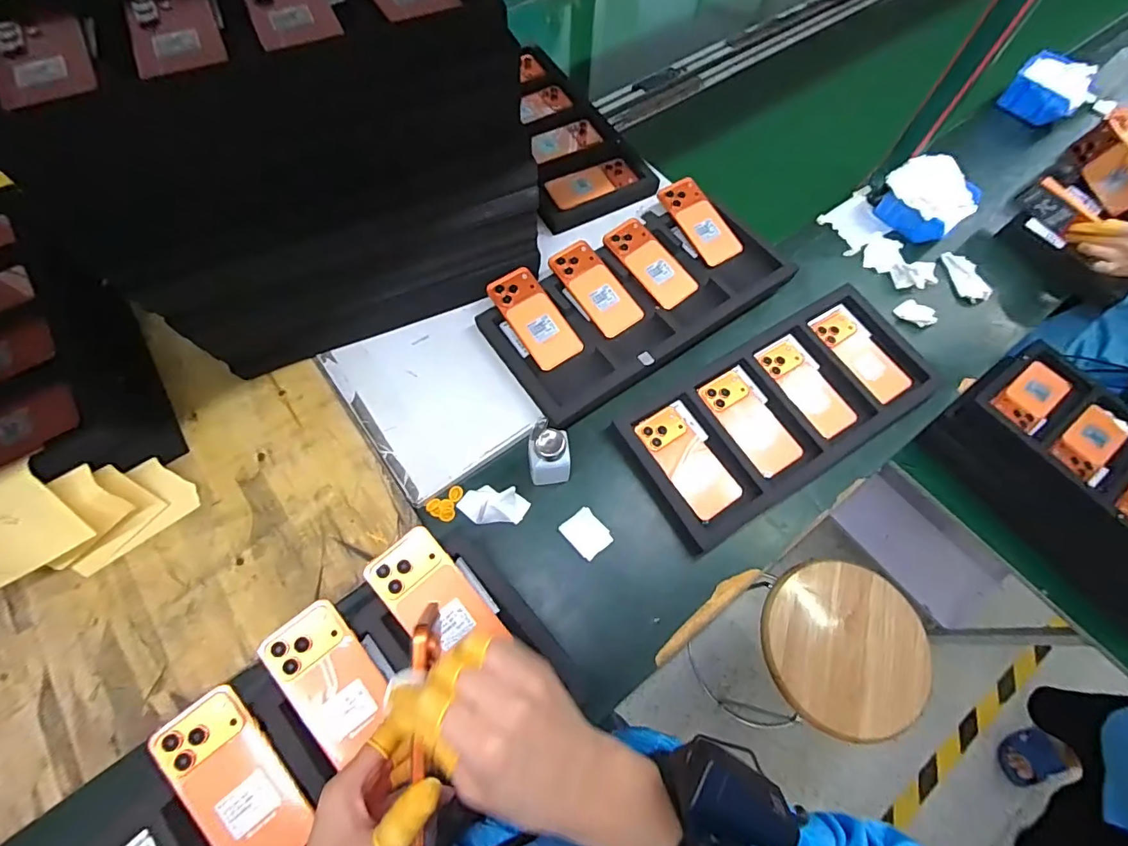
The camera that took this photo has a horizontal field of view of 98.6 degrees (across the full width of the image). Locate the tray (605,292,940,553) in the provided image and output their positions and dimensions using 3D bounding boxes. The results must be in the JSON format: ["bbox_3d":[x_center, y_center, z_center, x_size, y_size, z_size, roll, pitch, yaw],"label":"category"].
[{"bbox_3d":[0.348,-0.036,0.762,0.529,0.033,0.224,-30,70,-13],"label":"tray"}]

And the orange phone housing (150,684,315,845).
[{"bbox_3d":[-0.301,0.330,0.446,0.071,0.007,0.164,-37,83,-20],"label":"orange phone housing"}]

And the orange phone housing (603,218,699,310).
[{"bbox_3d":[0.146,-0.269,0.814,0.082,0.006,0.171,-38,83,-16],"label":"orange phone housing"}]

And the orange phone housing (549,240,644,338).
[{"bbox_3d":[0.051,-0.218,0.785,0.074,0.008,0.170,-37,85,-16],"label":"orange phone housing"}]

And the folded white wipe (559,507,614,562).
[{"bbox_3d":[0.032,0.154,0.675,0.052,0.007,0.061,-38,72,-16],"label":"folded white wipe"}]

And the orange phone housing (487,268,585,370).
[{"bbox_3d":[-0.045,-0.164,0.757,0.081,0.010,0.168,-34,84,-15],"label":"orange phone housing"}]

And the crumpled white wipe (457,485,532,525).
[{"bbox_3d":[-0.099,0.114,0.681,0.095,0.018,0.051,0,66,-1],"label":"crumpled white wipe"}]

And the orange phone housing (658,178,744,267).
[{"bbox_3d":[0.243,-0.357,0.857,0.077,0.013,0.168,-34,85,-15],"label":"orange phone housing"}]

